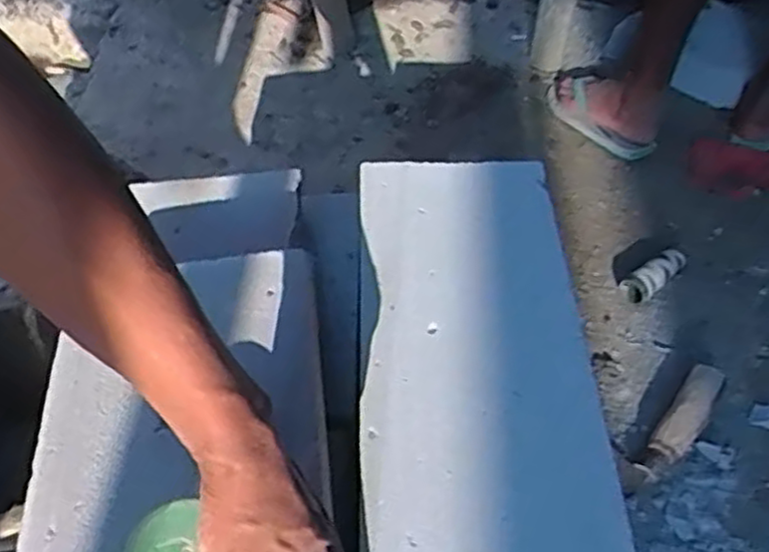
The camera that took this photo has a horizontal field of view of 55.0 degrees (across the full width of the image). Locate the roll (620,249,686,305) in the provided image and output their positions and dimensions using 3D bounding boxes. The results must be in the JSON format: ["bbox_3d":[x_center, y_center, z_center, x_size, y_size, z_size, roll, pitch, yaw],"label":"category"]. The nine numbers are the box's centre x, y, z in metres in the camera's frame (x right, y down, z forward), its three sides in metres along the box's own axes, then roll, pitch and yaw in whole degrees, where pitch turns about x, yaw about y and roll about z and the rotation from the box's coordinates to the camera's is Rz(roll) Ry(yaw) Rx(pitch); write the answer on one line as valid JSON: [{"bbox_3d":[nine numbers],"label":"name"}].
[{"bbox_3d":[0.398,-0.004,1.090,0.117,0.036,0.047,-35,57,-25],"label":"roll"}]

